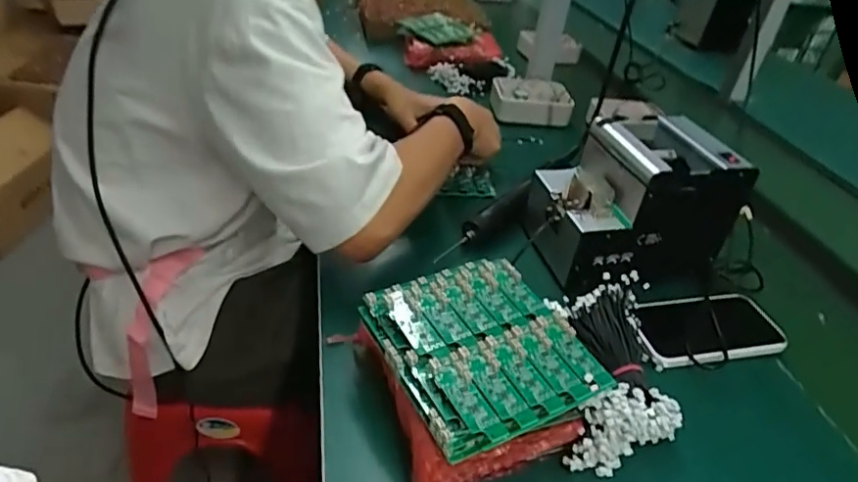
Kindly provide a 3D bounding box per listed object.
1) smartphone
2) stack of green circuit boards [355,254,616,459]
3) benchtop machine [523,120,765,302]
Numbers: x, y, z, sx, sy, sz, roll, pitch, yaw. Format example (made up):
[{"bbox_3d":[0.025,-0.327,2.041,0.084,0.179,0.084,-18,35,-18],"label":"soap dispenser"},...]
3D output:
[{"bbox_3d":[0.273,0.086,0.553,0.161,0.015,0.080,-4,41,-15],"label":"smartphone"},{"bbox_3d":[0.041,0.077,0.424,0.132,0.028,0.151,-15,41,-25],"label":"stack of green circuit boards"},{"bbox_3d":[0.218,-0.048,0.610,0.184,0.130,0.127,-5,38,-17],"label":"benchtop machine"}]

